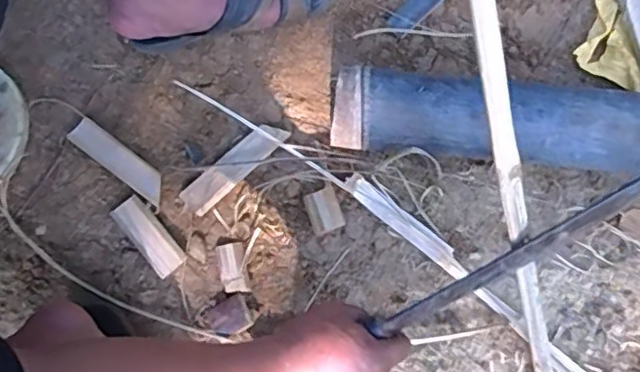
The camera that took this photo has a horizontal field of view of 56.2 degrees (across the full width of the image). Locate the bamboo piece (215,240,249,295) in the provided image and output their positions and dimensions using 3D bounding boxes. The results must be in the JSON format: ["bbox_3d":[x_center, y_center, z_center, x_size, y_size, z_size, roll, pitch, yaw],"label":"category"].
[{"bbox_3d":[-0.100,0.094,0.683,0.029,0.012,0.057,-10,74,-5],"label":"bamboo piece"}]

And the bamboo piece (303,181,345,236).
[{"bbox_3d":[0.004,0.028,0.704,0.036,0.011,0.051,-21,76,-8],"label":"bamboo piece"}]

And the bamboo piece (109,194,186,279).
[{"bbox_3d":[-0.198,0.058,0.692,0.038,0.008,0.100,-41,79,-12],"label":"bamboo piece"}]

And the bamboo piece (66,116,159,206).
[{"bbox_3d":[-0.238,-0.029,0.712,0.133,0.017,0.034,36,76,8],"label":"bamboo piece"}]

